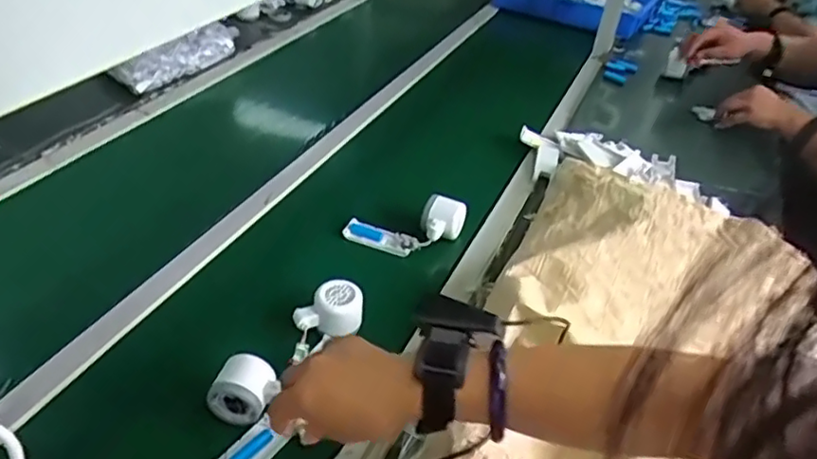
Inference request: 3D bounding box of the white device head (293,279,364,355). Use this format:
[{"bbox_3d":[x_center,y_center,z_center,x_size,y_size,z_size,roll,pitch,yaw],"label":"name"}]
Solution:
[{"bbox_3d":[-0.094,0.099,0.756,0.077,0.042,0.057,-27,49,-35],"label":"white device head"}]

